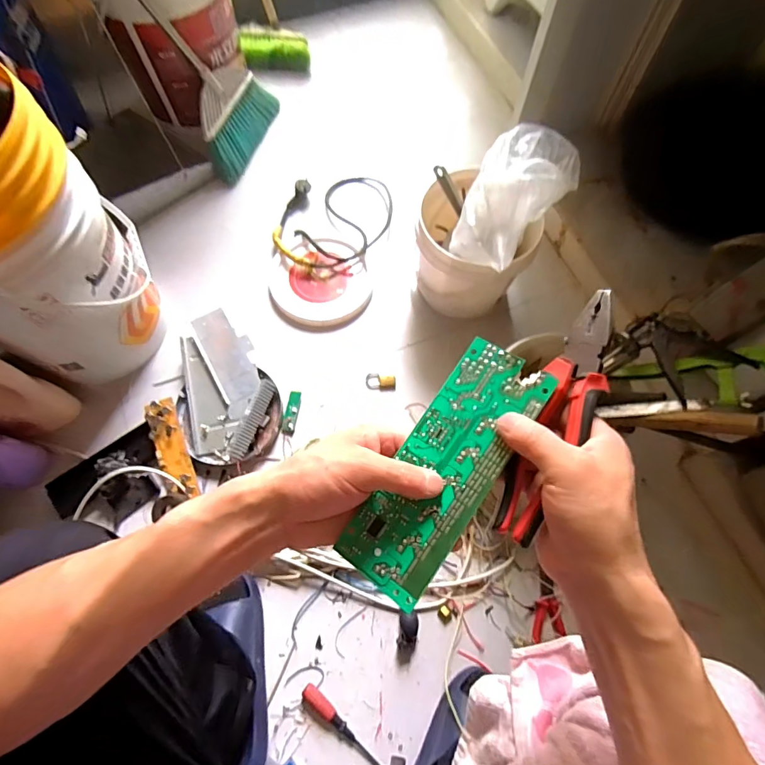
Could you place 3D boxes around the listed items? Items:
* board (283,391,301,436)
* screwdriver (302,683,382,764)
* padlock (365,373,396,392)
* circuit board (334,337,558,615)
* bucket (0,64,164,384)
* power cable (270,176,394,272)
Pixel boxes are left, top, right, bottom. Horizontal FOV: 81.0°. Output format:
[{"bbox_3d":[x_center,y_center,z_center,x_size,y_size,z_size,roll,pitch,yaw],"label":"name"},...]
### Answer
[{"bbox_3d":[-0.173,0.058,0.859,0.022,0.007,0.086,7,69,2],"label":"board"},{"bbox_3d":[-0.055,0.518,0.669,0.163,0.016,0.025,36,72,12],"label":"screwdriver"},{"bbox_3d":[-0.003,-0.001,0.891,0.062,0.015,0.032,12,69,4],"label":"padlock"},{"bbox_3d":[0.047,0.060,0.323,0.068,0.015,0.188,31,81,11],"label":"circuit board"},{"bbox_3d":[-0.560,-0.216,0.704,0.277,0.441,0.288,-41,75,-15],"label":"bucket"},{"bbox_3d":[-0.106,-0.380,1.010,0.233,0.028,0.295,21,70,7],"label":"power cable"}]

